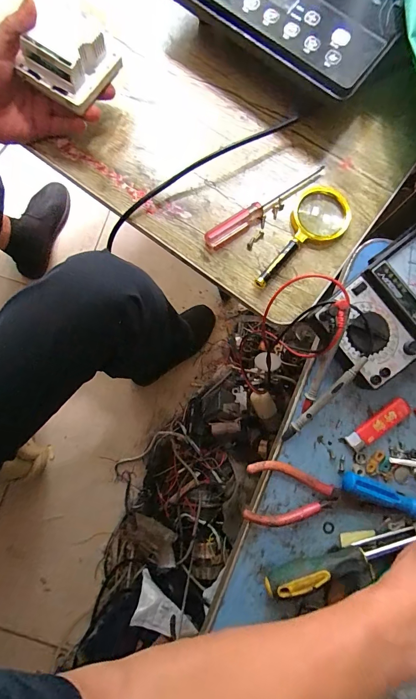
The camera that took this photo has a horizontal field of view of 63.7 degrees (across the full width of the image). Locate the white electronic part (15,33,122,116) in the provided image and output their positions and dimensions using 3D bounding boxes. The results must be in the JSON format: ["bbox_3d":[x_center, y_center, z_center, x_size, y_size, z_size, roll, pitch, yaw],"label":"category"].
[{"bbox_3d":[-0.145,-0.302,0.361,0.104,0.041,0.055,-18,79,-3],"label":"white electronic part"}]

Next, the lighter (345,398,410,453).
[{"bbox_3d":[0.198,0.088,0.389,0.080,0.013,0.023,-38,86,-4],"label":"lighter"}]

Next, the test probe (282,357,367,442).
[{"bbox_3d":[0.128,0.057,0.373,0.014,0.016,0.124,43,104,8],"label":"test probe"}]

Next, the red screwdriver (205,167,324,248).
[{"bbox_3d":[0.070,-0.175,0.401,0.169,0.017,0.016,-35,86,-3],"label":"red screwdriver"}]

